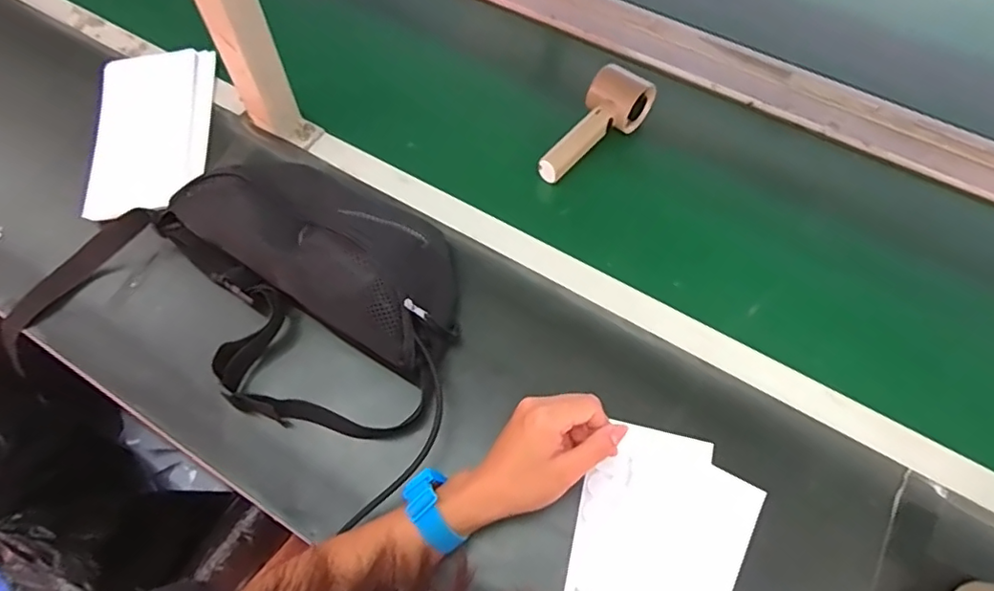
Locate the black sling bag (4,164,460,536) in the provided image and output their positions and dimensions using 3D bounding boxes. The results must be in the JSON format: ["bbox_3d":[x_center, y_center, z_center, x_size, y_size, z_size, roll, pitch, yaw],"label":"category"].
[{"bbox_3d":[-0.217,-0.012,0.517,0.416,0.080,0.255,27,64,12],"label":"black sling bag"}]

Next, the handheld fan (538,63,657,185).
[{"bbox_3d":[0.109,-0.180,0.622,0.068,0.052,0.160,29,64,14],"label":"handheld fan"}]

